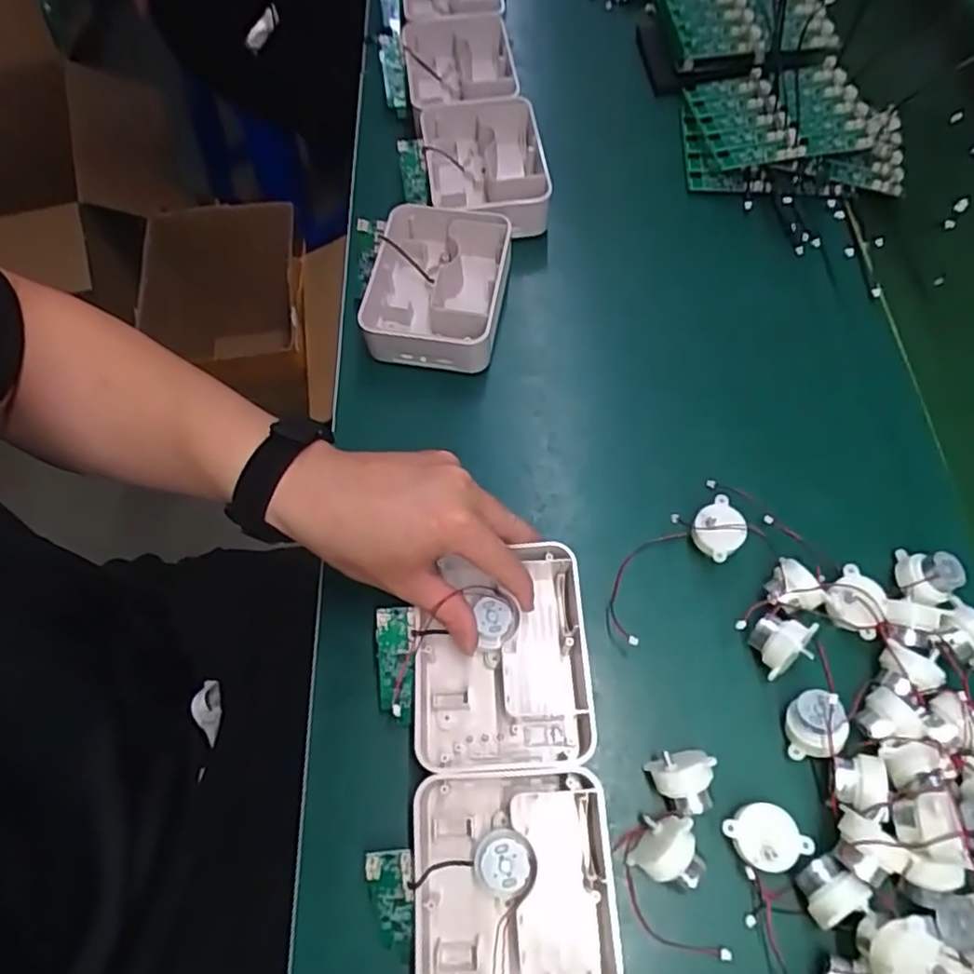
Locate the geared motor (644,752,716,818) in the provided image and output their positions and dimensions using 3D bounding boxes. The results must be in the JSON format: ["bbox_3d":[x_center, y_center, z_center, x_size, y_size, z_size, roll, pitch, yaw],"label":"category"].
[{"bbox_3d":[0.110,0.164,0.375,0.038,0.030,0.031,-6,82,19],"label":"geared motor"}]

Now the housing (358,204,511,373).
[{"bbox_3d":[-0.042,-0.156,0.527,0.108,0.045,0.135,8,65,2],"label":"housing"}]

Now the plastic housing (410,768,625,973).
[{"bbox_3d":[0.013,0.219,0.345,0.098,0.047,0.124,-2,65,-3],"label":"plastic housing"}]

